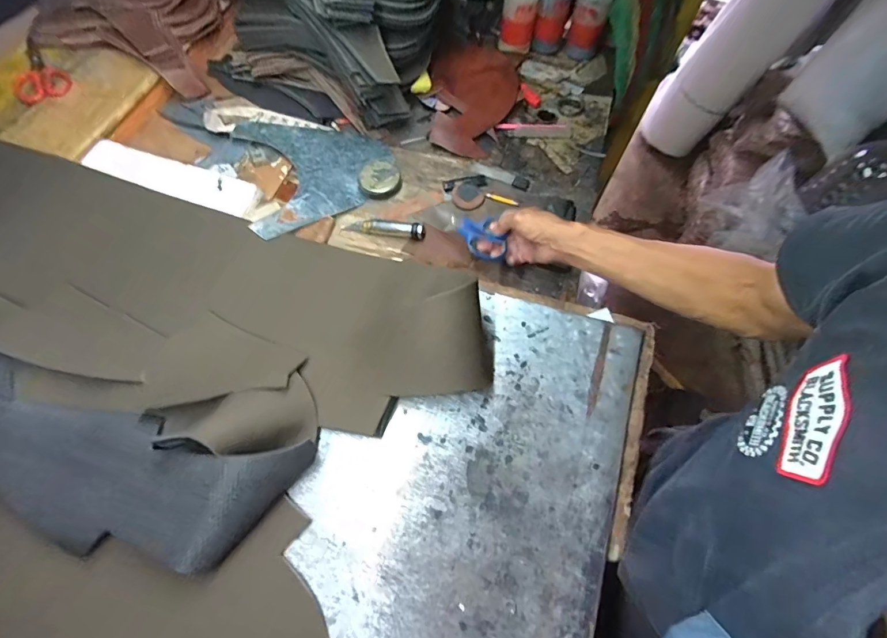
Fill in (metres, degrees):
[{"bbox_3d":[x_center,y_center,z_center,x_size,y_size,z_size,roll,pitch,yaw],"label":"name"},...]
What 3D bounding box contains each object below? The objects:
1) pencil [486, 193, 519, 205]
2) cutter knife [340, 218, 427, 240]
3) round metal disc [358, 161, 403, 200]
[{"bbox_3d":[0.106,-0.217,0.756,0.058,0.006,0.009,18,65,5],"label":"pencil"},{"bbox_3d":[-0.104,-0.159,0.726,0.148,0.017,0.026,7,64,15],"label":"cutter knife"},{"bbox_3d":[-0.116,-0.257,0.767,0.076,0.032,0.068,-9,66,-7],"label":"round metal disc"}]

